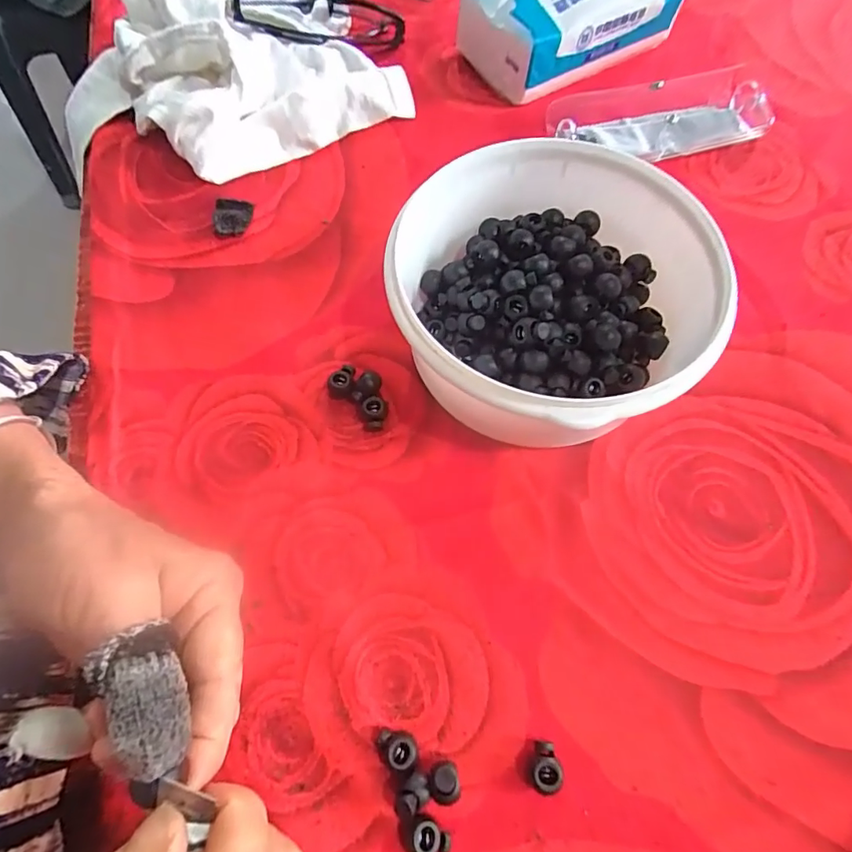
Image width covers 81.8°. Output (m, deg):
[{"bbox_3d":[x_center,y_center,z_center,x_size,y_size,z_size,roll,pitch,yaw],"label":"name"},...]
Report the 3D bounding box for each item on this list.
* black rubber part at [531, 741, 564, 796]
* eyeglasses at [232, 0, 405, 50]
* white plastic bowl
[{"bbox_3d":[0.053,0.148,0.214,0.012,0.011,0.019,6,67,3],"label":"black rubber part"},{"bbox_3d":[-0.082,-0.323,0.390,0.134,0.032,0.036,-12,66,-26],"label":"eyeglasses"},{"bbox_3d":[0.065,-0.066,0.268,0.162,0.075,0.162,0,67,0],"label":"white plastic bowl"}]

